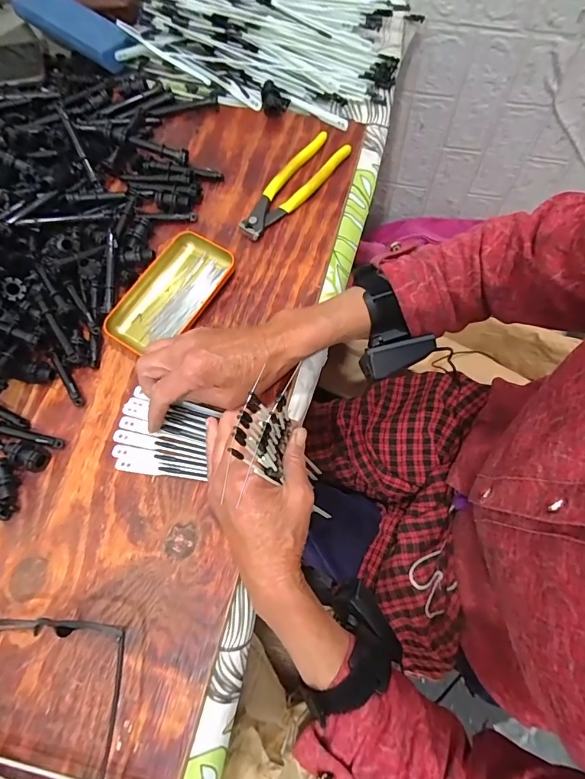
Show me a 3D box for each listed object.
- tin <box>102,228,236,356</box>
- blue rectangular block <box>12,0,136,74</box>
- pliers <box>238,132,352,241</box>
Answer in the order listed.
[{"bbox_3d":[-0.130,-0.102,0.429,0.076,0.017,0.141,33,80,14],"label":"tin"},{"bbox_3d":[-0.293,-0.494,0.553,0.171,0.032,0.058,34,80,14],"label":"blue rectangular block"},{"bbox_3d":[0.001,-0.233,0.468,0.046,0.021,0.161,39,82,15],"label":"pliers"}]

